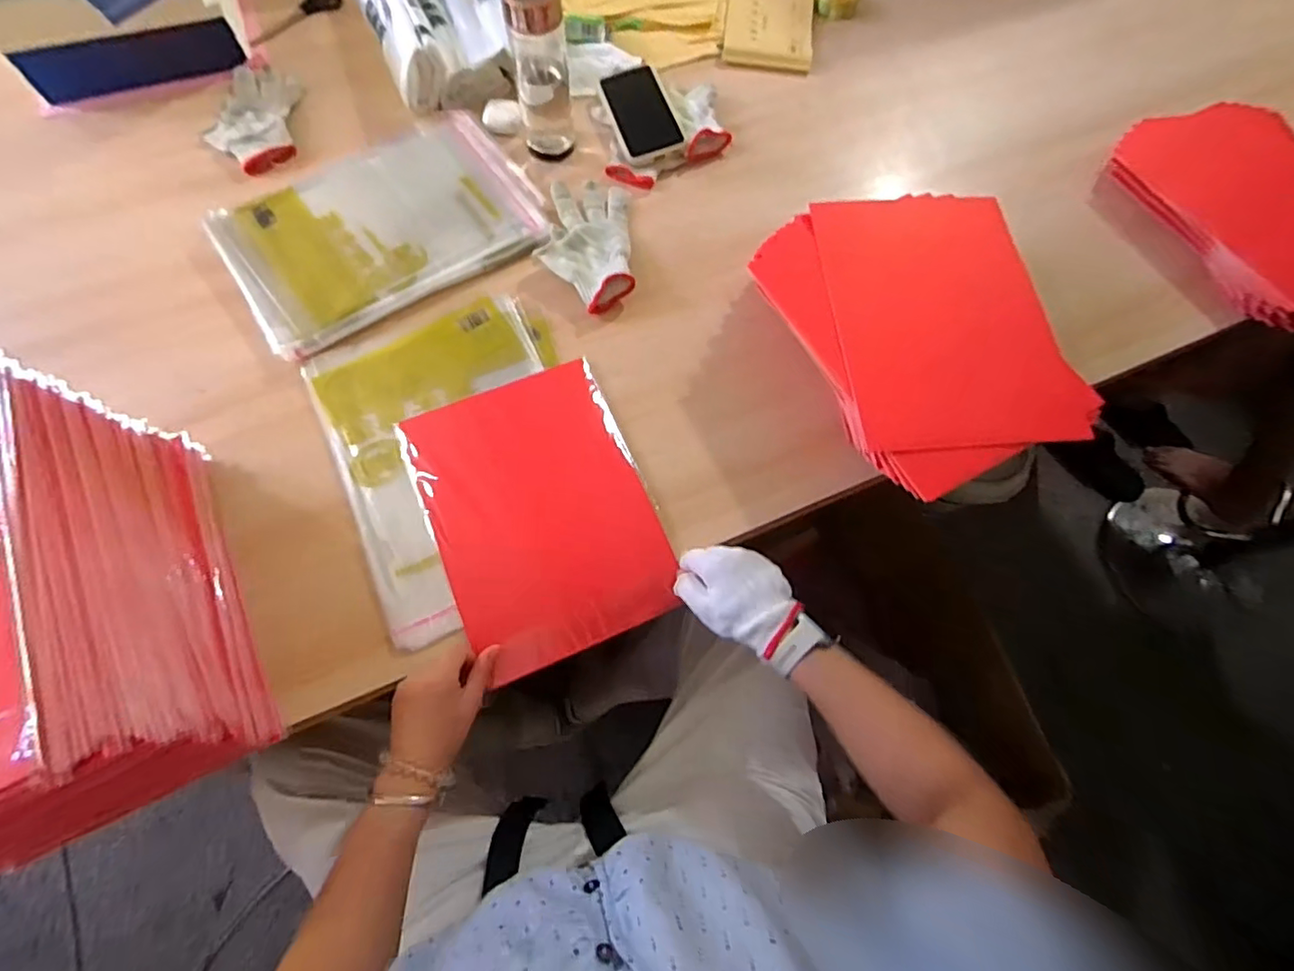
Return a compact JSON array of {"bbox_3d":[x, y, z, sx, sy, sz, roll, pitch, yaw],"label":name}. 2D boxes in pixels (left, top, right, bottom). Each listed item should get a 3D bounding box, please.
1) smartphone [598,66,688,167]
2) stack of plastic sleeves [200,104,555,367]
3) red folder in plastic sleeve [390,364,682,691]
[{"bbox_3d":[-0.007,-0.501,0.796,0.082,0.011,0.167,-21,73,2],"label":"smartphone"},{"bbox_3d":[-0.324,-0.325,0.726,0.351,0.025,0.257,-32,73,-14],"label":"stack of plastic sleeves"},{"bbox_3d":[-0.106,0.021,0.597,0.210,0.017,0.286,-22,73,-11],"label":"red folder in plastic sleeve"}]

